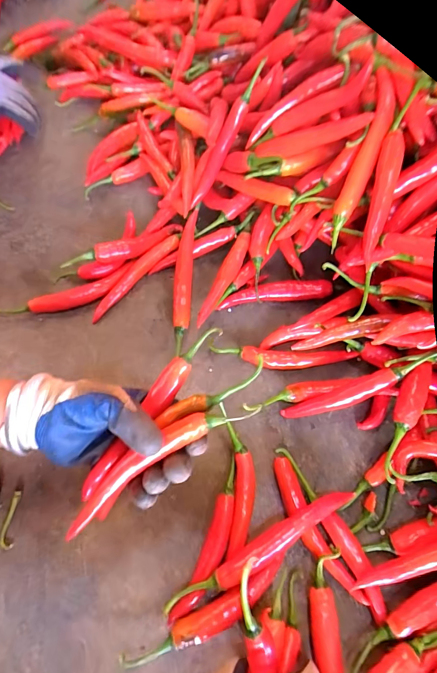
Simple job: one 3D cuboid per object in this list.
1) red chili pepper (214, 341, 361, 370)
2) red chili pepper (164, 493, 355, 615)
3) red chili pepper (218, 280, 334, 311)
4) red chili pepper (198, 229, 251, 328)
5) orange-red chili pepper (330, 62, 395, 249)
[{"bbox_3d":[0.067,0.024,0.375,0.153,0.020,0.022,5,67,3],"label":"red chili pepper"},{"bbox_3d":[0.037,0.184,0.302,0.181,0.031,0.020,-30,70,-11],"label":"red chili pepper"},{"bbox_3d":[0.065,-0.049,0.404,0.127,0.022,0.021,-4,67,0],"label":"red chili pepper"},{"bbox_3d":[0.006,-0.067,0.401,0.018,0.026,0.119,26,70,11],"label":"red chili pepper"},{"bbox_3d":[0.128,-0.153,0.313,0.021,0.012,0.144,20,109,11],"label":"orange-red chili pepper"}]

